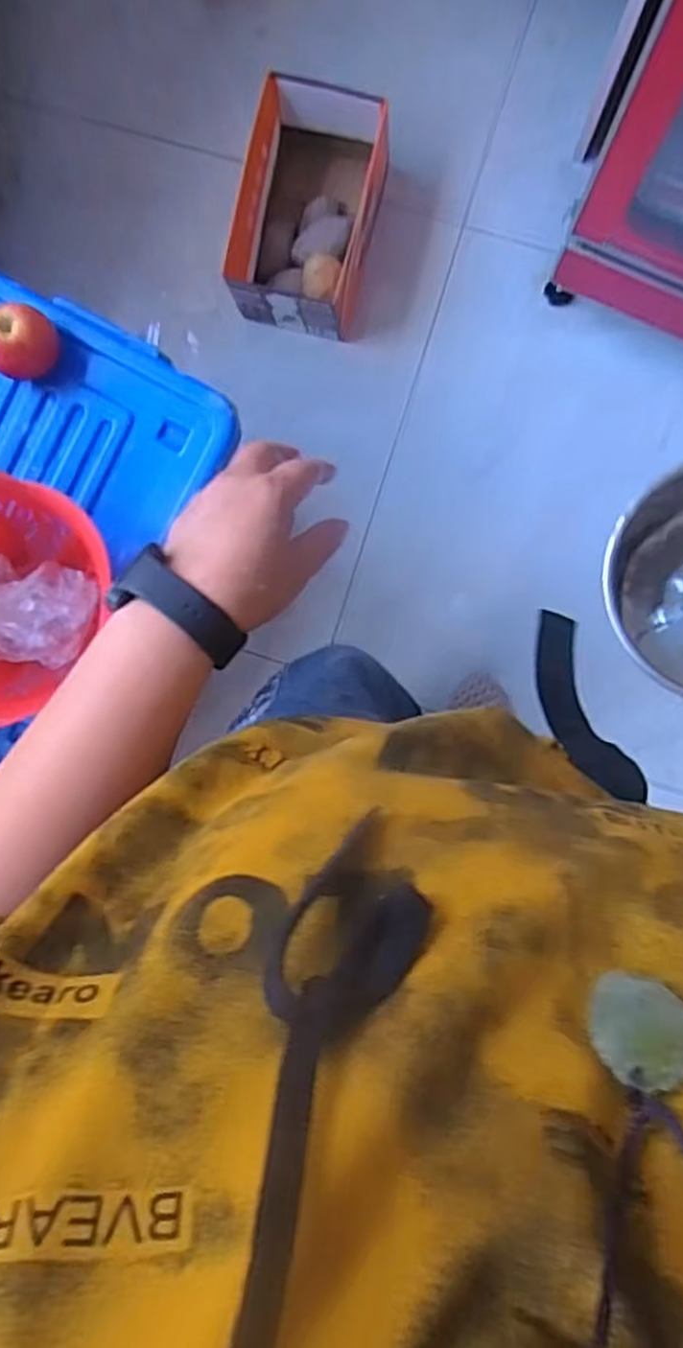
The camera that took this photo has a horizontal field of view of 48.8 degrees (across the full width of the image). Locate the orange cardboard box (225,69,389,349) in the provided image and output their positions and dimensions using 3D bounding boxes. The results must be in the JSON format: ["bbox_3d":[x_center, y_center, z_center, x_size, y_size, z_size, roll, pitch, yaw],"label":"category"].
[{"bbox_3d":[-0.046,-0.751,1.223,0.198,0.179,0.350,15,96,4],"label":"orange cardboard box"}]

